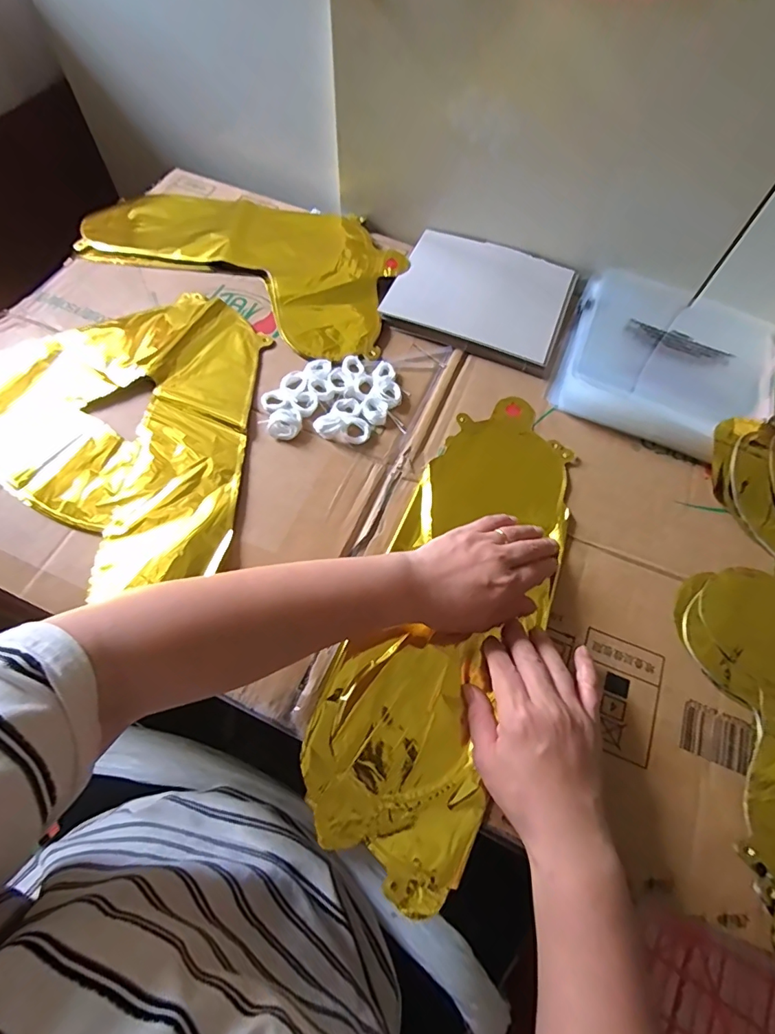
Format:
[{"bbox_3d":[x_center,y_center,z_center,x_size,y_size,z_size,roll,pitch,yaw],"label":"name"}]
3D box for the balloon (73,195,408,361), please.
[{"bbox_3d":[-0.163,-0.331,0.600,0.406,0.024,0.222,28,67,10],"label":"balloon"}]

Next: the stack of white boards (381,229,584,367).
[{"bbox_3d":[0.110,-0.260,0.565,0.193,0.014,0.154,21,66,7],"label":"stack of white boards"}]

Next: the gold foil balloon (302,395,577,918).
[{"bbox_3d":[0.062,0.070,0.421,0.141,0.017,0.420,23,66,8],"label":"gold foil balloon"}]

